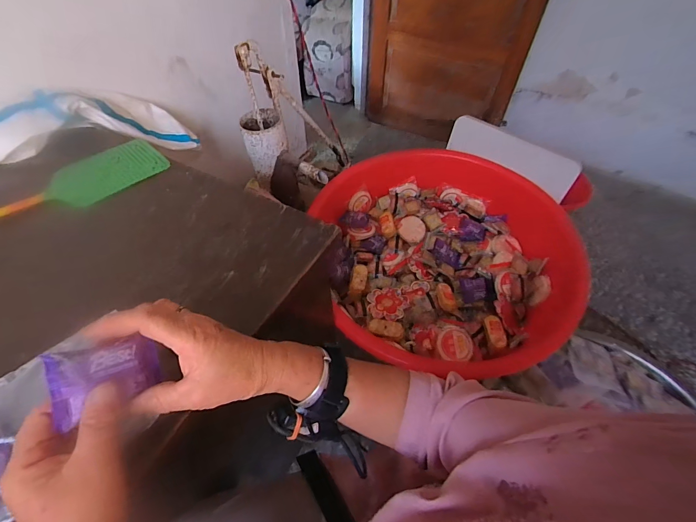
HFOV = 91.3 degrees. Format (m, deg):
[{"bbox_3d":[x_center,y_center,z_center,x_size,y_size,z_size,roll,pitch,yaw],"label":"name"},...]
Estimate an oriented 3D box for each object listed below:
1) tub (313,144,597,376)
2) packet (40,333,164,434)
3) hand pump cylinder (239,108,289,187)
[{"bbox_3d":[0.202,-0.016,0.835,0.565,0.262,0.577,18,55,13],"label":"tub"},{"bbox_3d":[-0.199,0.094,0.285,0.013,0.054,0.076,2,11,45],"label":"packet"},{"bbox_3d":[-0.212,-0.297,0.893,0.099,0.154,0.103,-16,55,-12],"label":"hand pump cylinder"}]

